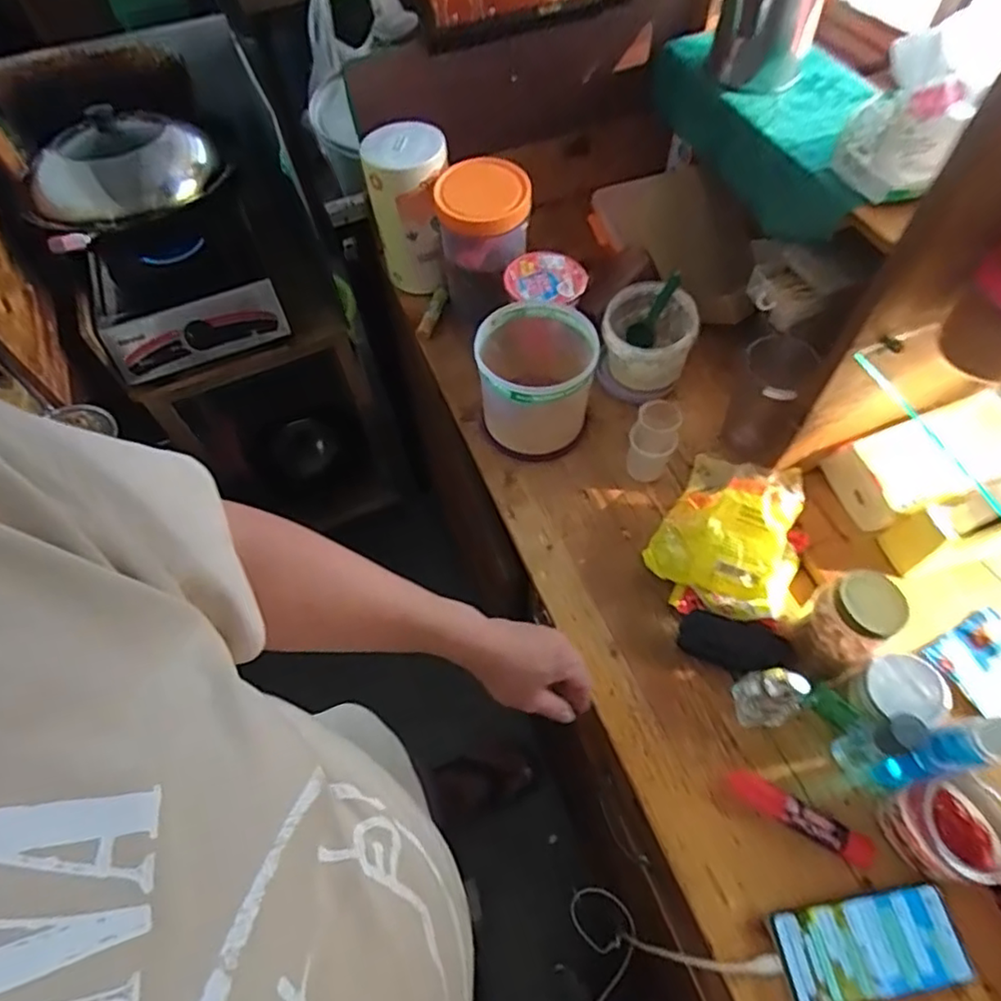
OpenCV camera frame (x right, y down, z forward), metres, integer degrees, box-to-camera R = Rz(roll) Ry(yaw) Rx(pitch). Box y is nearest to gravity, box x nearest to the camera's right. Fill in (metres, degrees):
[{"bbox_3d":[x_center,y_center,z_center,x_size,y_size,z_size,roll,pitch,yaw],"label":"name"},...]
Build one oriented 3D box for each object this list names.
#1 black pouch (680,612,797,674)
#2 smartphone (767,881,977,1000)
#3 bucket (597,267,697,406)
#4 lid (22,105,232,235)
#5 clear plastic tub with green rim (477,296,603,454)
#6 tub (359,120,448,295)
[{"bbox_3d":[0.247,0.152,0.667,0.111,0.016,0.049,10,60,24],"label":"black pouch"},{"bbox_3d":[0.319,0.382,0.541,0.157,0.014,0.073,-10,59,-2],"label":"smartphone"},{"bbox_3d":[0.195,-0.213,0.833,0.129,0.110,0.109,-27,61,-12],"label":"bucket"},{"bbox_3d":[-0.610,-0.524,0.998,0.304,0.097,0.241,-25,61,-10],"label":"lid"},{"bbox_3d":[0.046,-0.152,0.792,0.139,0.131,0.138,-2,59,3],"label":"clear plastic tub with green rim"},{"bbox_3d":[-0.126,-0.416,0.912,0.108,0.212,0.113,-2,59,3],"label":"tub"}]

